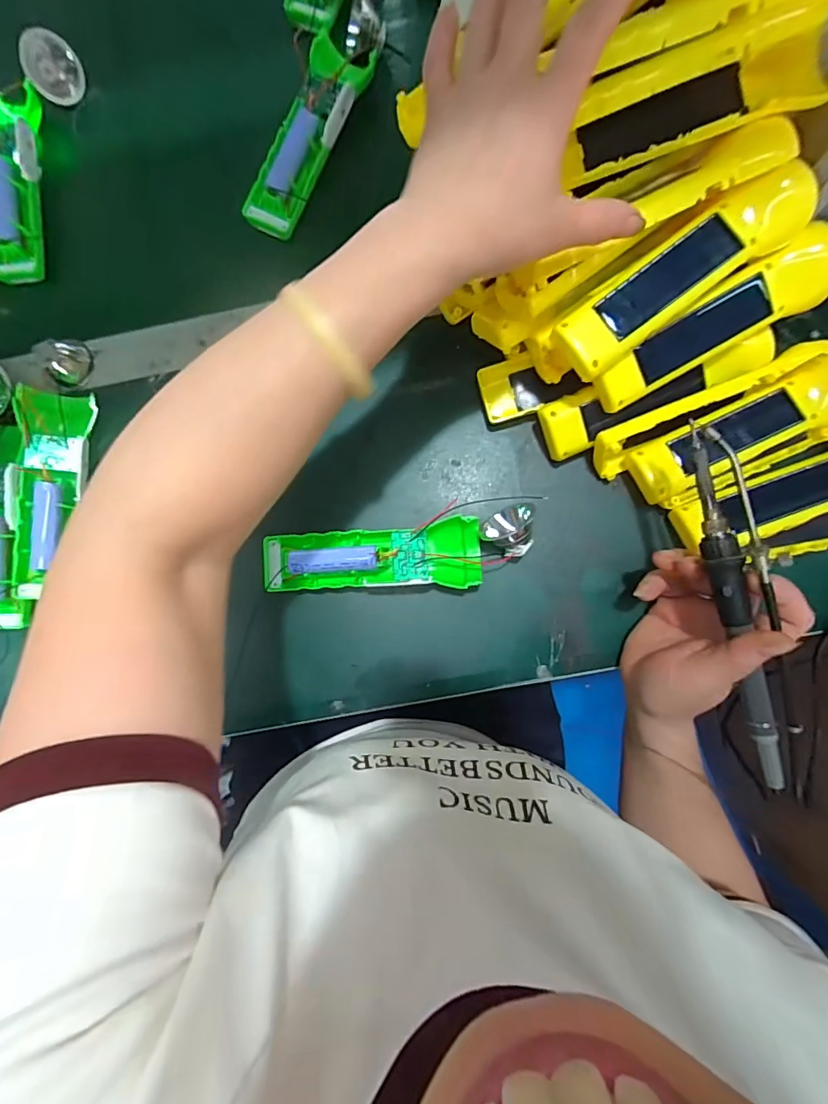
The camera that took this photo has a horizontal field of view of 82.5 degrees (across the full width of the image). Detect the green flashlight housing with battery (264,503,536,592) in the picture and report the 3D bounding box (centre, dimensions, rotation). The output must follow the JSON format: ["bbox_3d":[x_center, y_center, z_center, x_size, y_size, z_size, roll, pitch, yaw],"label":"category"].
[{"bbox_3d":[-0.013,0.004,0.357,0.202,0.033,0.053,-8,85,3],"label":"green flashlight housing with battery"}]

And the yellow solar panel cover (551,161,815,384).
[{"bbox_3d":[0.168,-0.177,0.293,0.174,0.021,0.043,-35,84,0],"label":"yellow solar panel cover"}]

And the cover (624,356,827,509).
[{"bbox_3d":[0.244,-0.082,0.344,0.171,0.031,0.056,-25,84,1],"label":"cover"}]

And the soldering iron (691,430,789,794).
[{"bbox_3d":[0.192,0.032,0.271,0.026,0.027,0.209,-11,91,3],"label":"soldering iron"}]

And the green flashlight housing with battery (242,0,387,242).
[{"bbox_3d":[-0.081,-0.356,0.389,0.050,0.028,0.190,29,88,5],"label":"green flashlight housing with battery"}]

